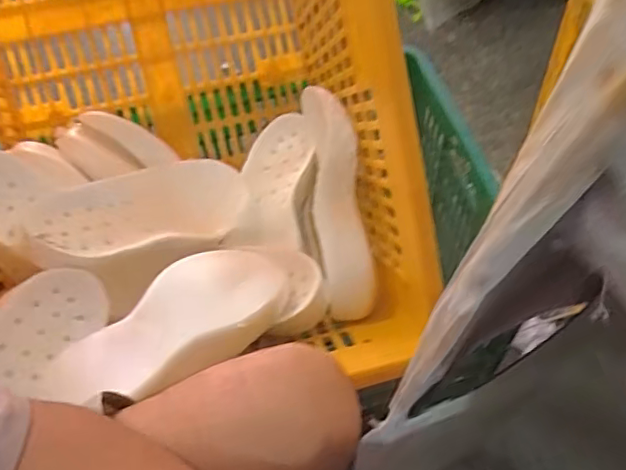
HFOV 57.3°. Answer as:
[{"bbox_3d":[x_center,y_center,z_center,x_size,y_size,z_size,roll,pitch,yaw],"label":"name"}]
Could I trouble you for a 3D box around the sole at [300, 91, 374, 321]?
[{"bbox_3d":[0.027,-0.051,0.657,0.055,0.076,0.285,-7,75,0],"label":"sole"}]

